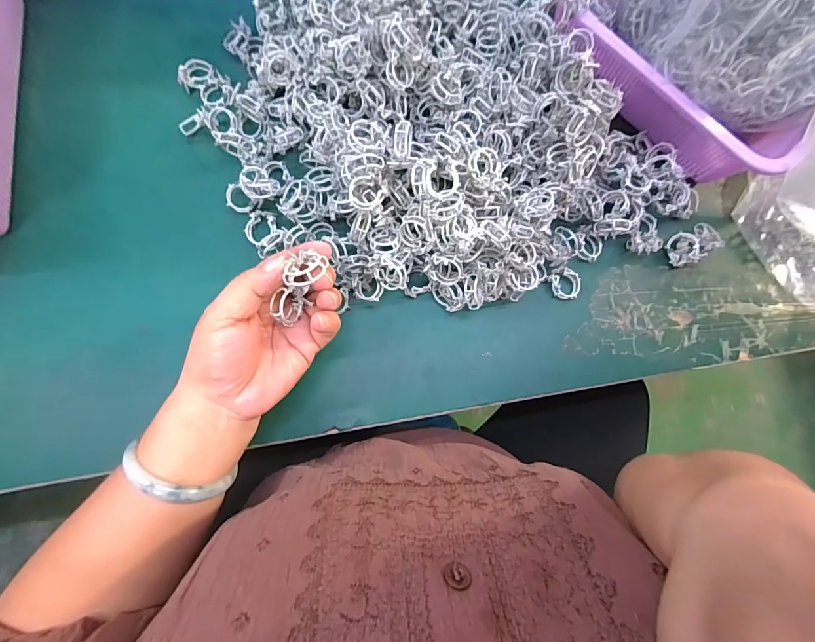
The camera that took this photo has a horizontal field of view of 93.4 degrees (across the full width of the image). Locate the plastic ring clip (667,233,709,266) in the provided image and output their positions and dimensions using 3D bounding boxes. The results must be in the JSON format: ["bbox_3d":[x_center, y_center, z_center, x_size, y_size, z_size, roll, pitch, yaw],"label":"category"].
[{"bbox_3d":[0.258,-0.067,0.359,0.028,0.022,0.028,-21,83,-9],"label":"plastic ring clip"}]

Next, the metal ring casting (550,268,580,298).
[{"bbox_3d":[0.145,-0.033,0.350,0.026,0.011,0.027,1,80,-6],"label":"metal ring casting"}]

